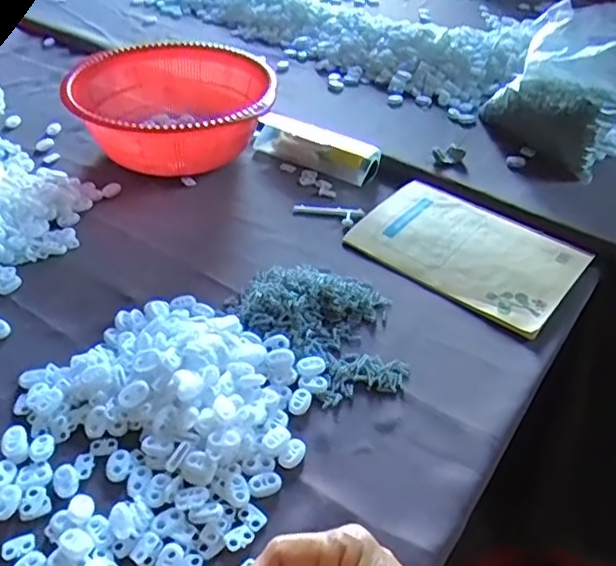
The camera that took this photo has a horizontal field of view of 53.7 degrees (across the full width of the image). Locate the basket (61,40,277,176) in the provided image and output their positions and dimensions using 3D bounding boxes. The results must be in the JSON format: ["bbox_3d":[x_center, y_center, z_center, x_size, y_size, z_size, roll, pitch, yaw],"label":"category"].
[{"bbox_3d":[-0.167,-0.203,0.722,0.234,0.086,0.231,7,41,6],"label":"basket"}]

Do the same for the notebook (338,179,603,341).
[{"bbox_3d":[0.159,-0.037,0.607,0.206,0.010,0.142,29,47,28],"label":"notebook"}]

